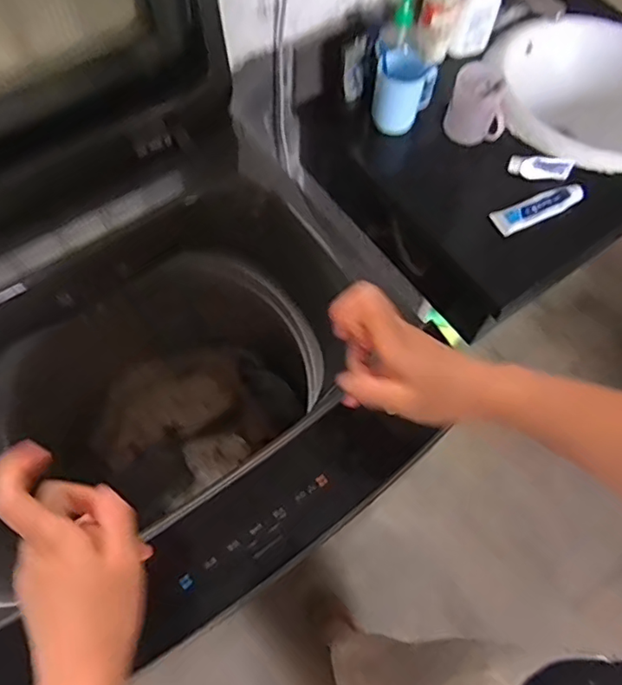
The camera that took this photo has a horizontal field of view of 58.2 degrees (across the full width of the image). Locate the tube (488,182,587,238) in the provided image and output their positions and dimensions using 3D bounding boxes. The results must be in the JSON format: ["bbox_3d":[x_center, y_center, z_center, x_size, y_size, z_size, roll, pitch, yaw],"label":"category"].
[{"bbox_3d":[0.382,-0.226,0.936,0.165,0.023,0.046,-22,67,-13],"label":"tube"}]

